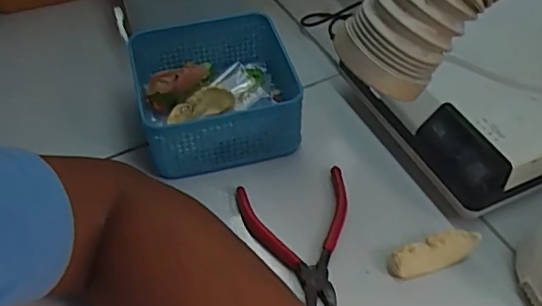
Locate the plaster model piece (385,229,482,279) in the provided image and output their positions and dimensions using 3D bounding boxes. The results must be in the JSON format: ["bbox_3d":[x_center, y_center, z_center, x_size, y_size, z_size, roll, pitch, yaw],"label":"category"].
[{"bbox_3d":[0.118,0.074,0.424,0.066,0.019,0.019,-14,49,-11],"label":"plaster model piece"}]

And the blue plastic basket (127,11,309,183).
[{"bbox_3d":[-0.045,-0.052,0.511,0.126,0.072,0.135,-9,49,-7],"label":"blue plastic basket"}]

